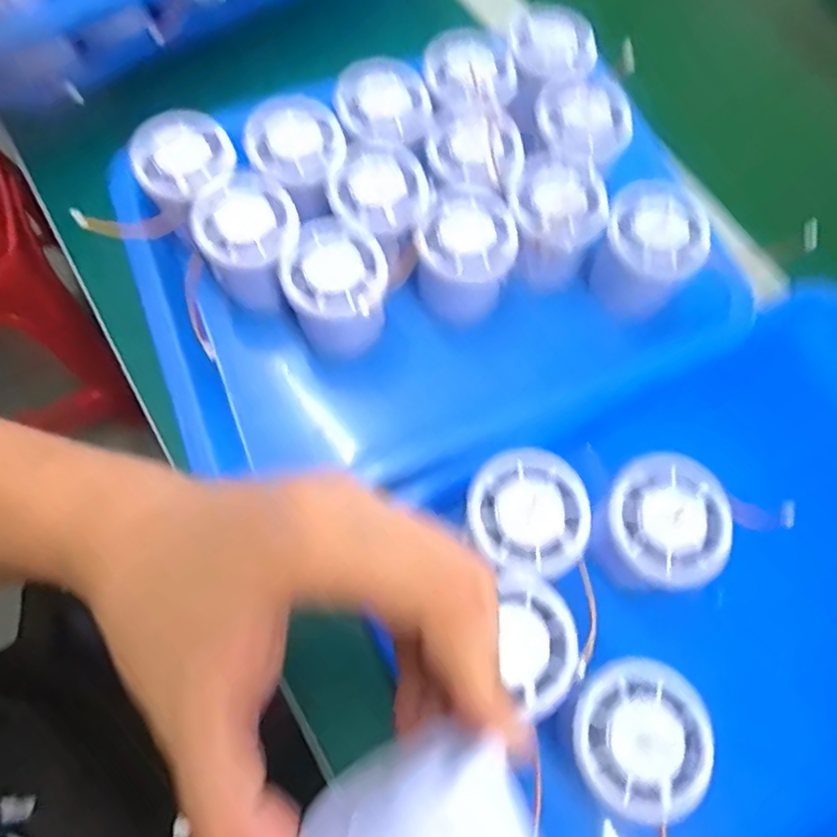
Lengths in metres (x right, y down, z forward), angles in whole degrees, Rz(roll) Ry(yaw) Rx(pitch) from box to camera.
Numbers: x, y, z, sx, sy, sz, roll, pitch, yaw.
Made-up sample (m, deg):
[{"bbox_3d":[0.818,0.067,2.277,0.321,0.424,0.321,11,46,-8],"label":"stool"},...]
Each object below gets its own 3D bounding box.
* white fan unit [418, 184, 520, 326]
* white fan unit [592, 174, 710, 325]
[{"bbox_3d":[0.027,-0.093,0.367,0.054,0.051,0.061,15,69,4],"label":"white fan unit"},{"bbox_3d":[0.134,-0.098,0.370,0.058,0.050,0.057,1,69,-2],"label":"white fan unit"}]

